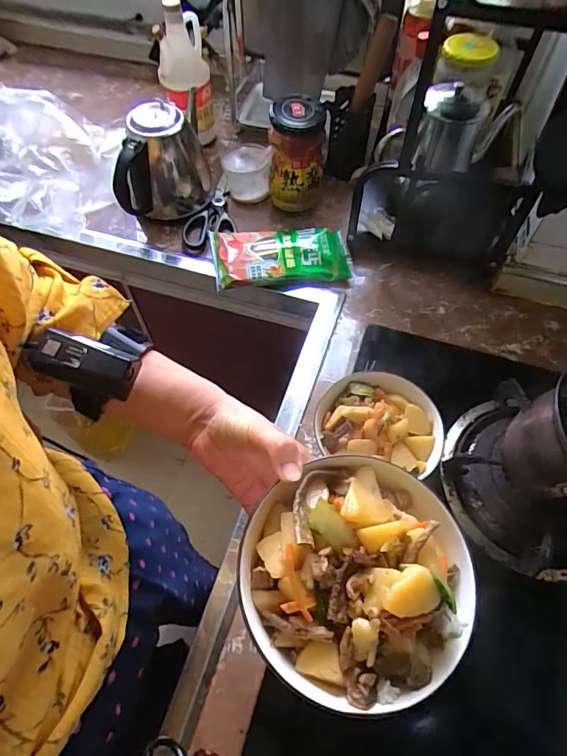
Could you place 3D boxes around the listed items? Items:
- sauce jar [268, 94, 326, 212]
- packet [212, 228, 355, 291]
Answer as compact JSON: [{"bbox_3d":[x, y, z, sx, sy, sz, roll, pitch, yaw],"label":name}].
[{"bbox_3d":[0.020,-0.346,0.707,0.082,0.147,0.068,3,60,2],"label":"sauce jar"},{"bbox_3d":[-0.003,-0.186,0.704,0.208,0.041,0.095,-7,60,-4],"label":"packet"}]

